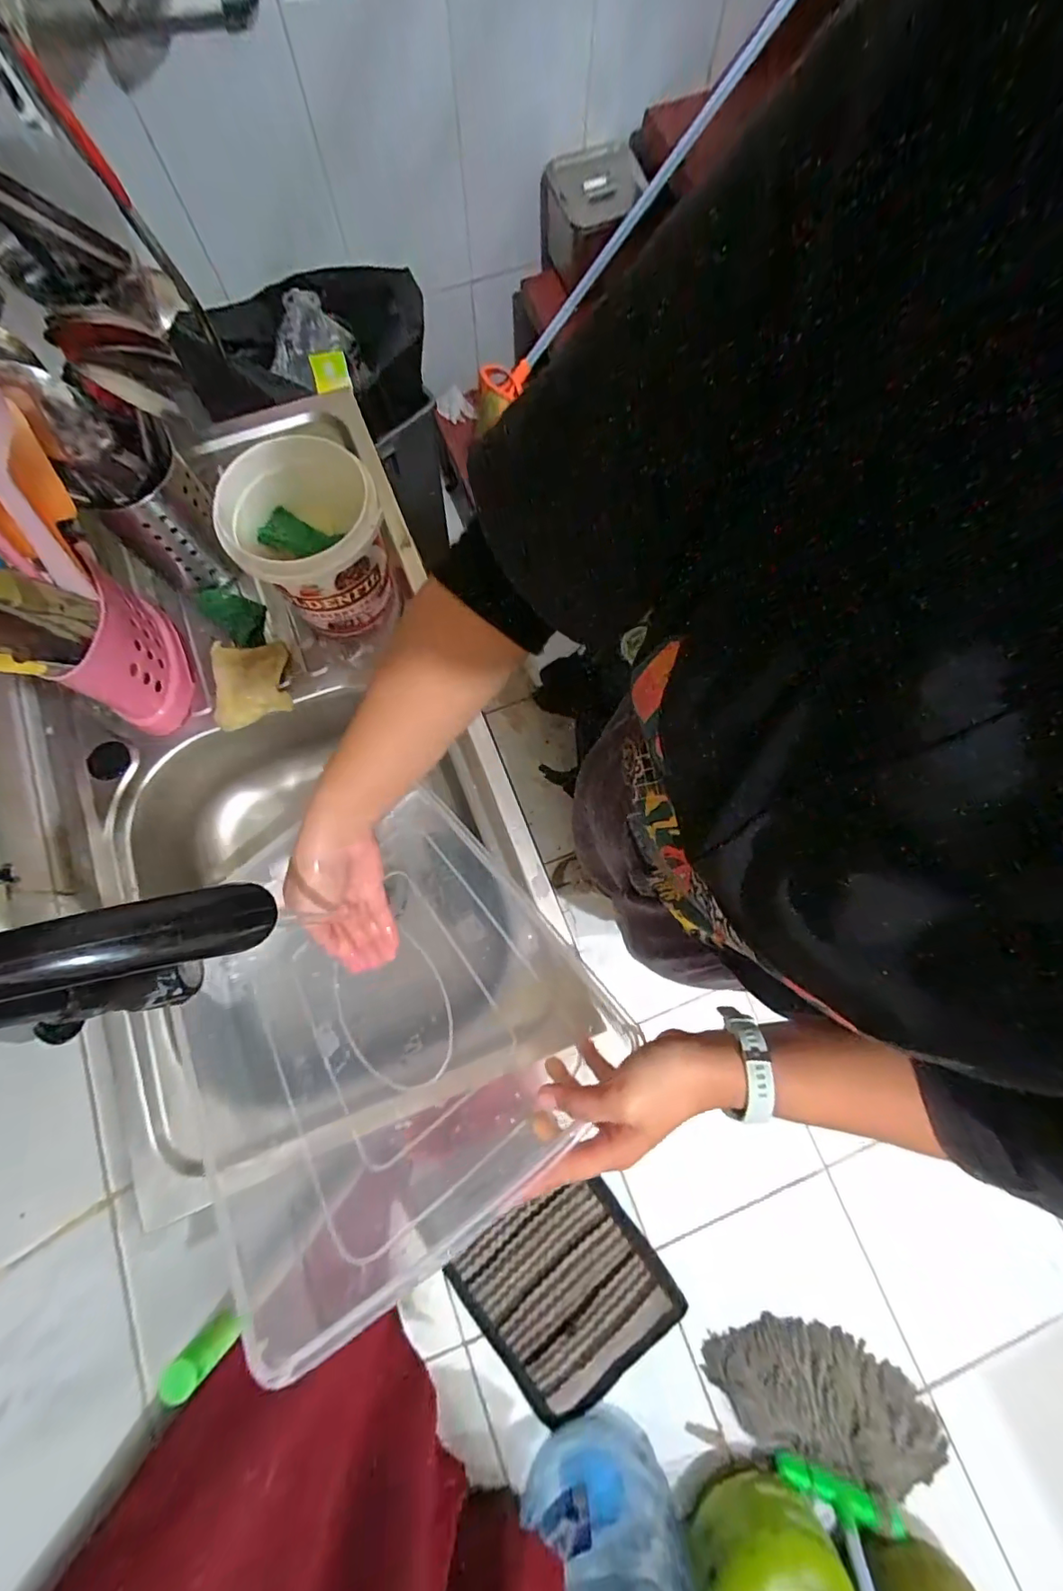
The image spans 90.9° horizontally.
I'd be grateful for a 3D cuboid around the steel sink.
[{"bbox_3d":[-0.250,-0.043,0.554,0.393,0.143,0.712,-21,78,-5],"label":"steel sink"}]

